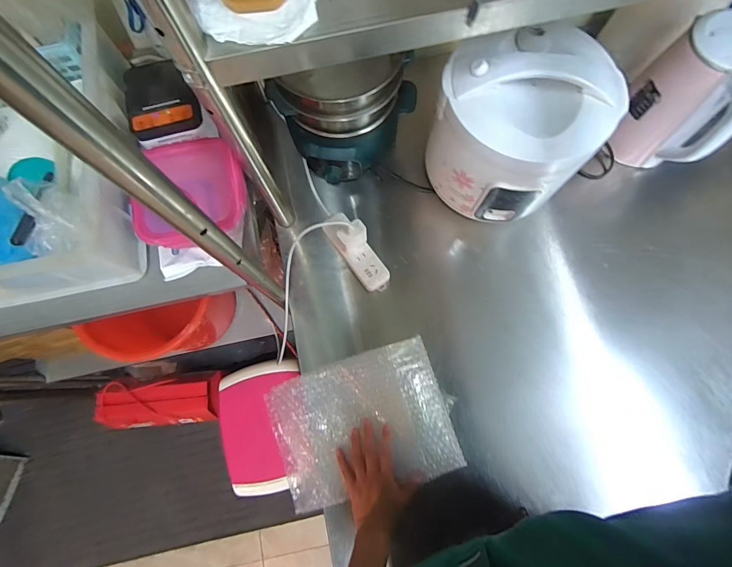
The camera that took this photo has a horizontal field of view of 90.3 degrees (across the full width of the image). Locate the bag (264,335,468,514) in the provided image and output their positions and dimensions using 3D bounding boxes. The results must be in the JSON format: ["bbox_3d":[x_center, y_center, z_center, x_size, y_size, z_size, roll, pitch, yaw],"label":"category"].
[{"bbox_3d":[-0.007,0.240,0.626,0.294,0.022,0.216,-18,79,-1],"label":"bag"}]

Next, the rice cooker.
[{"bbox_3d":[0.243,-0.255,0.605,0.232,0.192,0.230,0,76,1],"label":"rice cooker"}]

